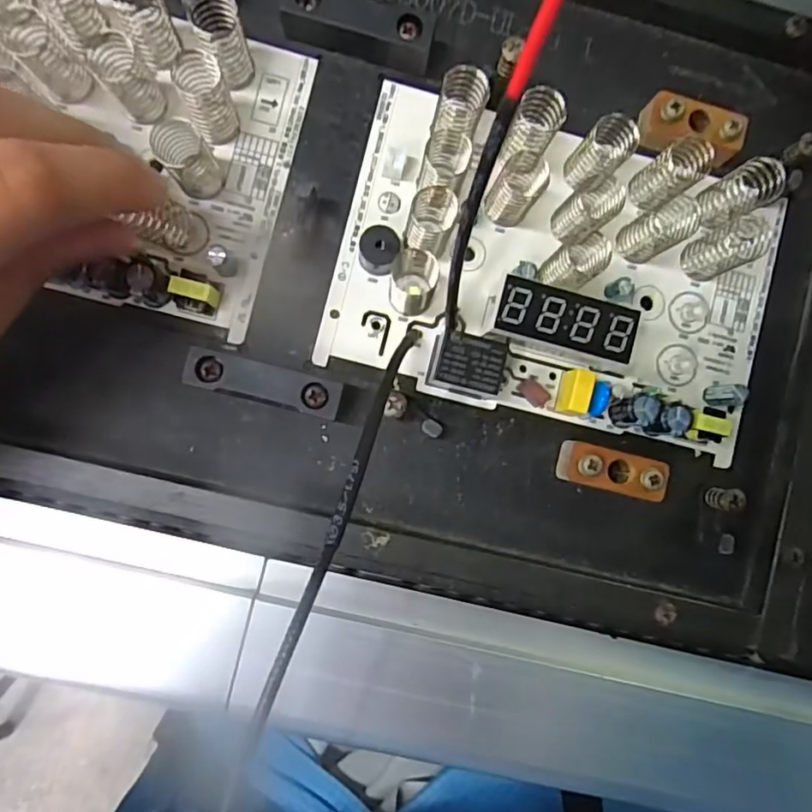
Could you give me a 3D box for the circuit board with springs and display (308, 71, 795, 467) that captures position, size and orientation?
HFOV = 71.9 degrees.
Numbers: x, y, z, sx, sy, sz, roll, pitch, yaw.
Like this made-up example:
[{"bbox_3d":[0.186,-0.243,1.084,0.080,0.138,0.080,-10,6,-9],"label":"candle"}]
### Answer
[{"bbox_3d":[0.049,-0.044,0.167,0.134,0.021,0.093,14,89,-4],"label":"circuit board with springs and display"}]

